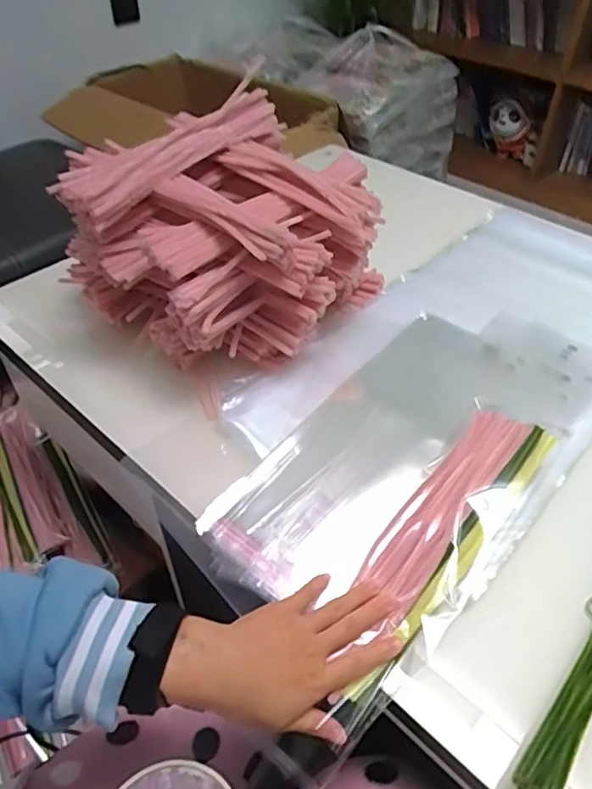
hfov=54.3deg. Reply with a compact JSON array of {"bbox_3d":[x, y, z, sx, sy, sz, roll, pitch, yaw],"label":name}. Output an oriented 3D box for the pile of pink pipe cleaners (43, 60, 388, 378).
[{"bbox_3d":[-0.062,-0.180,0.674,0.281,0.196,0.307,32,54,28],"label":"pile of pink pipe cleaners"}]

